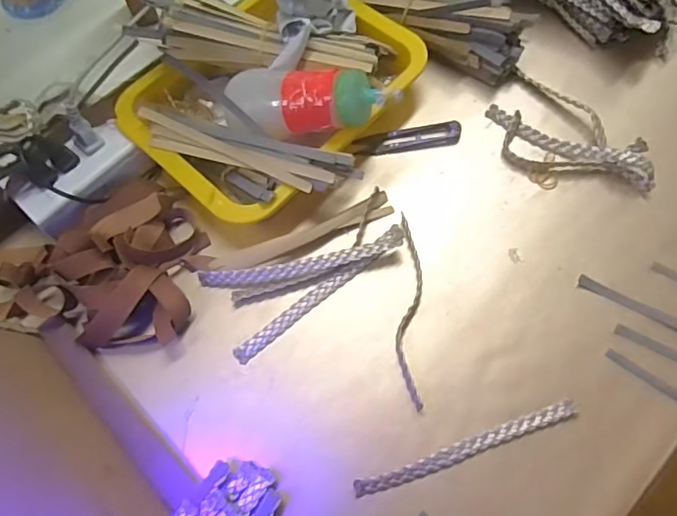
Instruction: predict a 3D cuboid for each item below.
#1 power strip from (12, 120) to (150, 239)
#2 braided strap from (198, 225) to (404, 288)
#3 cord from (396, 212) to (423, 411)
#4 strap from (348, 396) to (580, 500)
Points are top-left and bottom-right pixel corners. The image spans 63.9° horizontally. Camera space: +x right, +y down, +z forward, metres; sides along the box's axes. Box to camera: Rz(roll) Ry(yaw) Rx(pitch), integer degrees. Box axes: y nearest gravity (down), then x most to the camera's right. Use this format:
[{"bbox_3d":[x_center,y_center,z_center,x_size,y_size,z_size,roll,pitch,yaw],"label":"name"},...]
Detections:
[{"bbox_3d":[-0.233,-0.073,0.493,0.049,0.035,0.110,36,73,17],"label":"power strip"},{"bbox_3d":[-0.030,0.002,0.464,0.177,0.013,0.024,-14,66,-3],"label":"braided strap"},{"bbox_3d":[0.058,0.038,0.441,0.021,0.005,0.162,2,66,4],"label":"cord"},{"bbox_3d":[0.095,0.142,0.403,0.172,0.006,0.014,-19,66,-5],"label":"strap"}]

